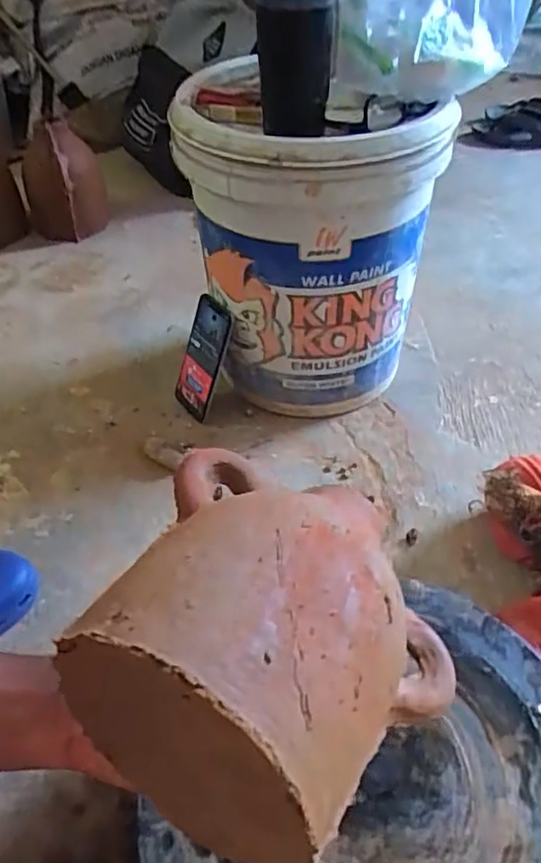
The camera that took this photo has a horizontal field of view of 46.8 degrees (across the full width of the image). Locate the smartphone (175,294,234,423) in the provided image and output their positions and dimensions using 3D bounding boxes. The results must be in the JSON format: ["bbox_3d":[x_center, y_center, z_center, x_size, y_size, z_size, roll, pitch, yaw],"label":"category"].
[{"bbox_3d":[-0.092,-0.099,0.845,0.074,0.164,0.015,36,31,32],"label":"smartphone"}]

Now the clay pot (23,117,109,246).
[{"bbox_3d":[-0.421,-0.506,1.243,0.158,0.185,0.208,-17,47,-12],"label":"clay pot"}]

